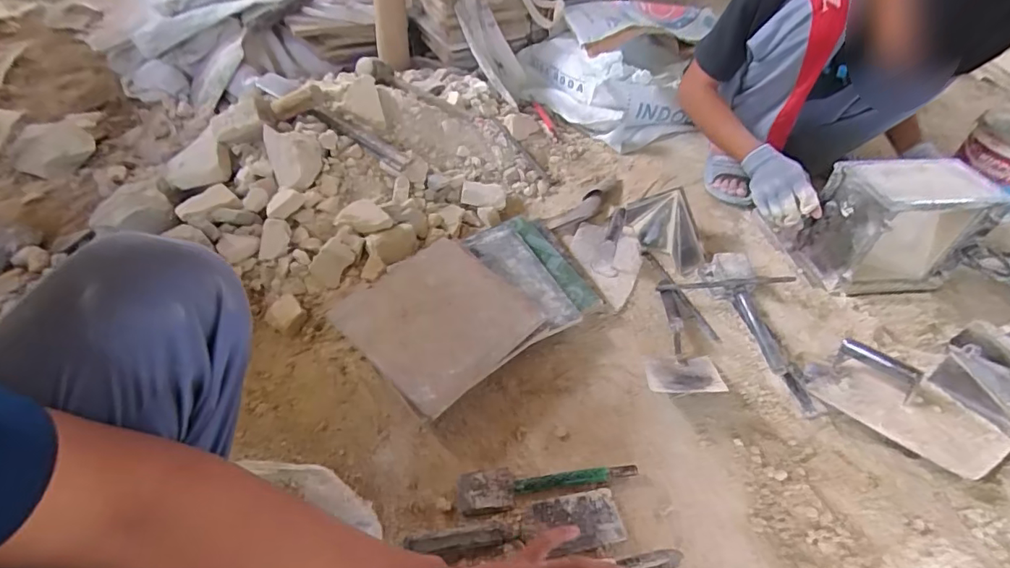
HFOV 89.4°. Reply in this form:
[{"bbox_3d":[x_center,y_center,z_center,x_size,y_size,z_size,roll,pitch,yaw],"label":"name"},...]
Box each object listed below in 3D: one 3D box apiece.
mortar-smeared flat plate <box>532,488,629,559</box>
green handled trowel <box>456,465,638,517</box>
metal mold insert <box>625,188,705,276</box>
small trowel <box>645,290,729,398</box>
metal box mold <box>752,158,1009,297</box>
[{"bbox_3d":[0.094,0.302,0.651,0.107,0.008,0.069,-6,45,-7],"label":"mortar-smeared flat plate"},{"bbox_3d":[0.056,0.266,0.688,0.238,0.019,0.057,-6,45,-6],"label":"green handled trowel"},{"bbox_3d":[0.323,-0.122,1.023,0.085,0.095,0.193,-19,48,-18],"label":"metal mold insert"},{"bbox_3d":[0.291,0.091,0.837,0.107,0.063,0.254,10,46,10],"label":"small trowel"},{"bbox_3d":[0.686,-0.102,0.904,0.236,0.211,0.137,-4,45,-4],"label":"metal box mold"}]

